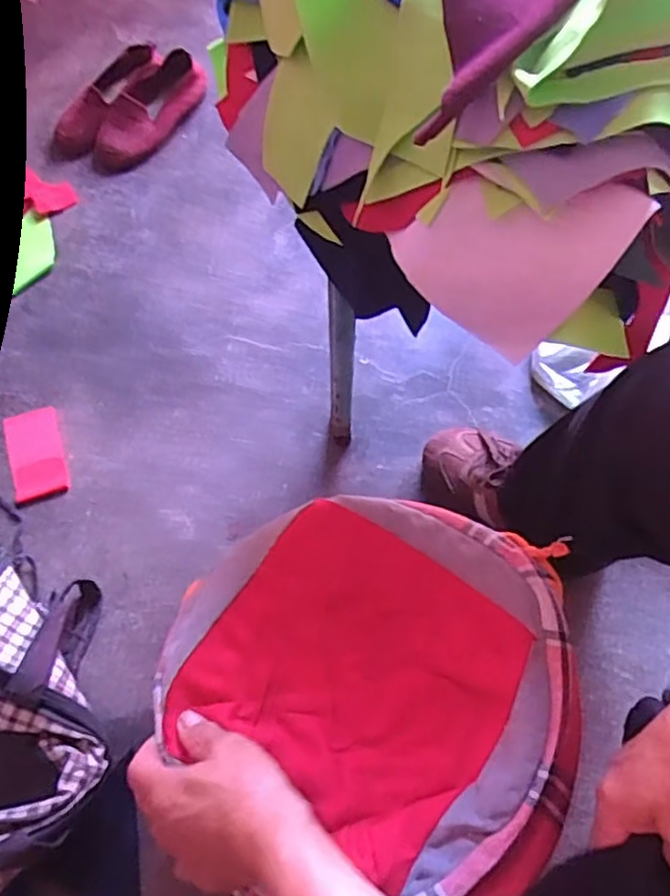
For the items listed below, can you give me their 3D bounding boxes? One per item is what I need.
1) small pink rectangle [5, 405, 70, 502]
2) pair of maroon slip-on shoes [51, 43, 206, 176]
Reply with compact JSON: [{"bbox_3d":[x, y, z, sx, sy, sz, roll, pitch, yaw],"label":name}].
[{"bbox_3d":[-0.373,0.005,0.838,0.067,0.007,0.127,-20,65,-6],"label":"small pink rectangle"},{"bbox_3d":[-0.321,-0.521,1.036,0.157,0.062,0.241,39,72,19],"label":"pair of maroon slip-on shoes"}]

